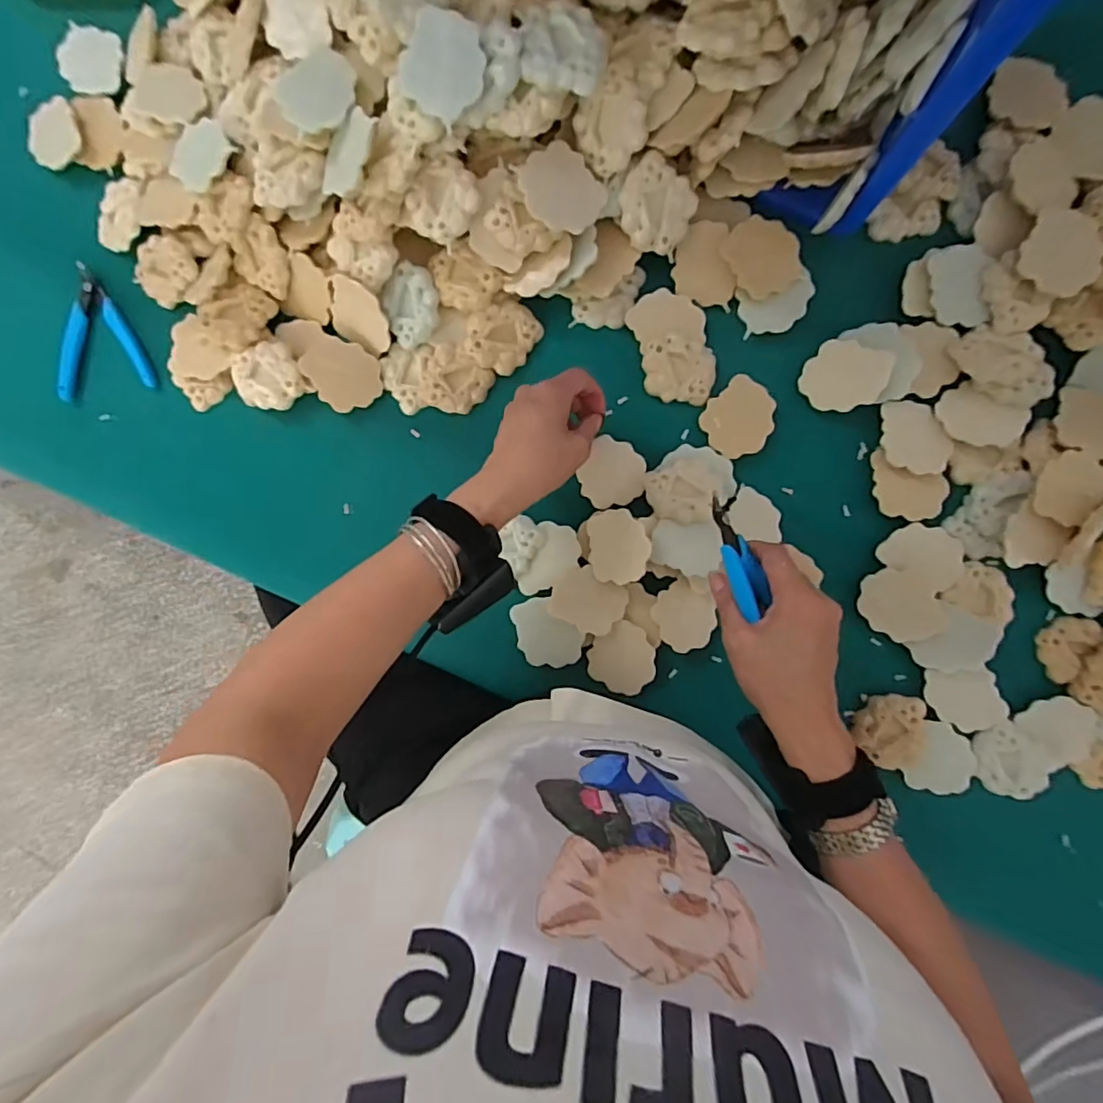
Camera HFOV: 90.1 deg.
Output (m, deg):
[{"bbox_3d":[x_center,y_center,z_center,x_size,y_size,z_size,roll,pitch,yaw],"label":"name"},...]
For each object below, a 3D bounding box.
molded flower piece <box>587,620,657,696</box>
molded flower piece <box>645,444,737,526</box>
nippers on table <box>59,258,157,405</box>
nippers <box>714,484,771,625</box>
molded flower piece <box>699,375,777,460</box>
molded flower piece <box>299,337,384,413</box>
[{"bbox_3d":[0.063,0.093,0.479,0.055,0.006,0.058,0,93,5],"label":"molded flower piece"},{"bbox_3d":[0.119,-0.057,0.467,0.074,0.013,0.062,-40,75,-12],"label":"molded flower piece"},{"bbox_3d":[-0.423,-0.208,0.512,0.091,0.007,0.119,-9,92,6],"label":"nippers on table"},{"bbox_3d":[0.129,0.000,0.374,0.029,0.023,0.087,-16,80,6],"label":"nippers"},{"bbox_3d":[0.162,-0.114,0.473,0.060,0.008,0.056,-42,89,6],"label":"molded flower piece"},{"bbox_3d":[-0.187,-0.158,0.489,0.066,0.015,0.056,40,96,2],"label":"molded flower piece"}]

